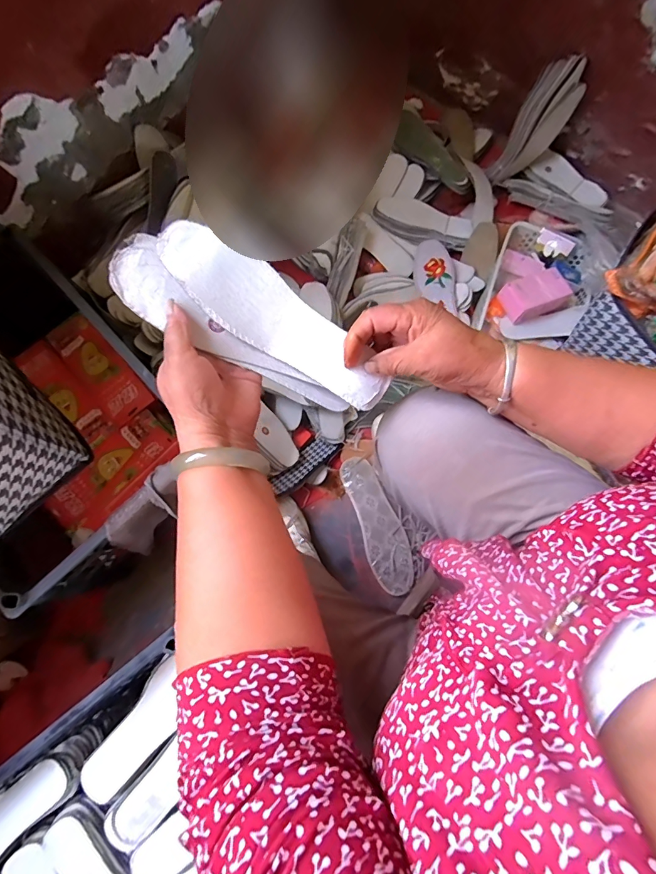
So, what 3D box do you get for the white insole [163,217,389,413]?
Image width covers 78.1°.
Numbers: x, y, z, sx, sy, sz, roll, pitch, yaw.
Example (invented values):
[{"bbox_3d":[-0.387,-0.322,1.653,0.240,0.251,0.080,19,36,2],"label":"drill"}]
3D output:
[{"bbox_3d":[-0.042,-0.100,0.350,0.220,0.011,0.064,37,80,-10],"label":"white insole"}]

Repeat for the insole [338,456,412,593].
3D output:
[{"bbox_3d":[0.100,0.166,0.783,0.080,0.017,0.263,-18,78,-3],"label":"insole"}]

